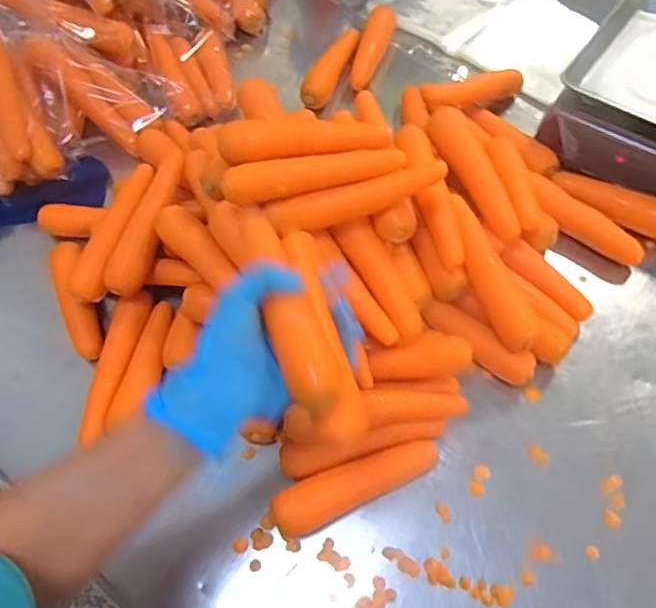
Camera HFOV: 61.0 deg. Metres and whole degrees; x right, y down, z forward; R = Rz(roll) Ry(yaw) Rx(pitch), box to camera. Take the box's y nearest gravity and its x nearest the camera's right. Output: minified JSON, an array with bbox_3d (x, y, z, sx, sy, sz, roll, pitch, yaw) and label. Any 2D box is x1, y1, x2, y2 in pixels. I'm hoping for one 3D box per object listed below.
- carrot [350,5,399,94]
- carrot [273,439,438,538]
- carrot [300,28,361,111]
[{"bbox_3d":[0.069,-0.412,0.896,0.042,0.034,0.187,17,64,13],"label":"carrot"},{"bbox_3d":[0.029,0.181,0.565,0.173,0.039,0.045,-26,62,-10],"label":"carrot"},{"bbox_3d":[0.006,-0.374,0.879,0.051,0.034,0.168,18,64,13],"label":"carrot"}]

